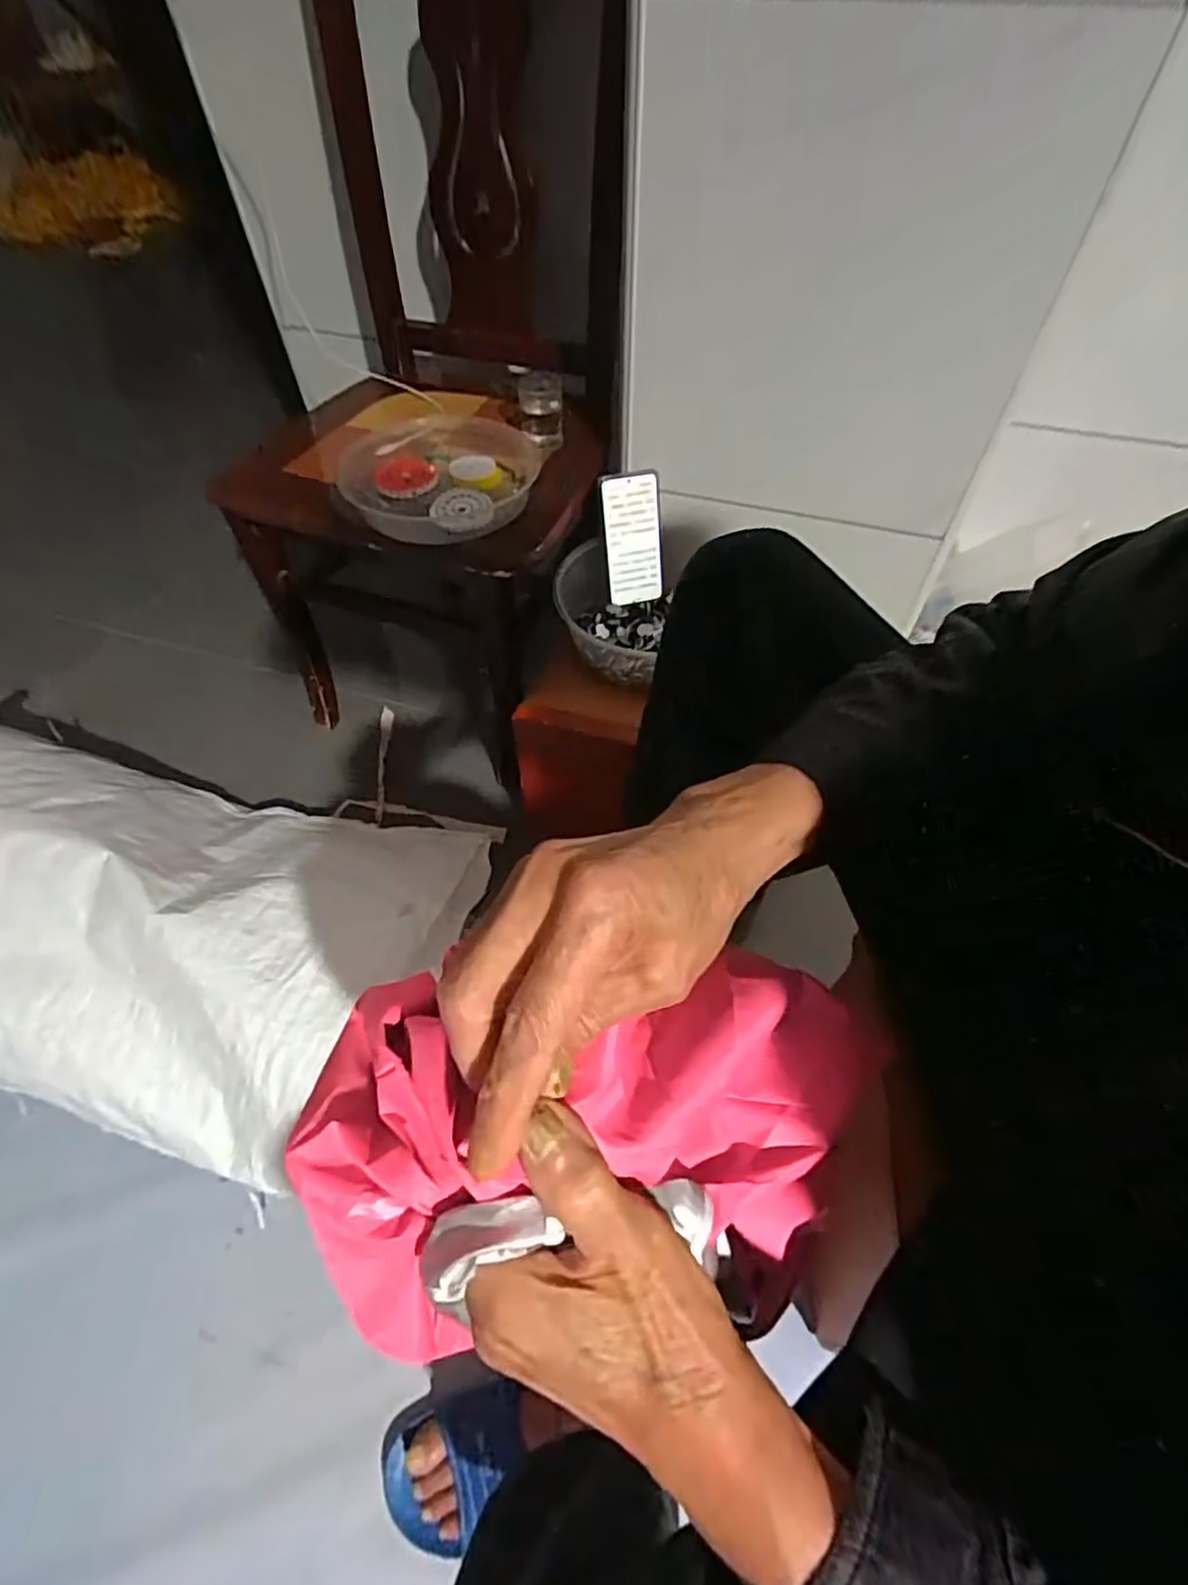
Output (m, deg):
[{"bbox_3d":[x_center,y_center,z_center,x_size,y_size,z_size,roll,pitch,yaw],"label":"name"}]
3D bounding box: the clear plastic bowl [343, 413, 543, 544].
[{"bbox_3d":[-0.197,-0.388,0.827,0.245,0.062,0.258,0,54,0],"label":"clear plastic bowl"}]

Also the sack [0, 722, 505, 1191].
[{"bbox_3d":[-0.563,0.116,0.802,0.727,0.203,0.461,13,56,10],"label":"sack"}]

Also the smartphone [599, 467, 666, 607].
[{"bbox_3d":[0.051,-0.331,0.880,0.079,0.163,0.009,-15,37,-7],"label":"smartphone"}]

